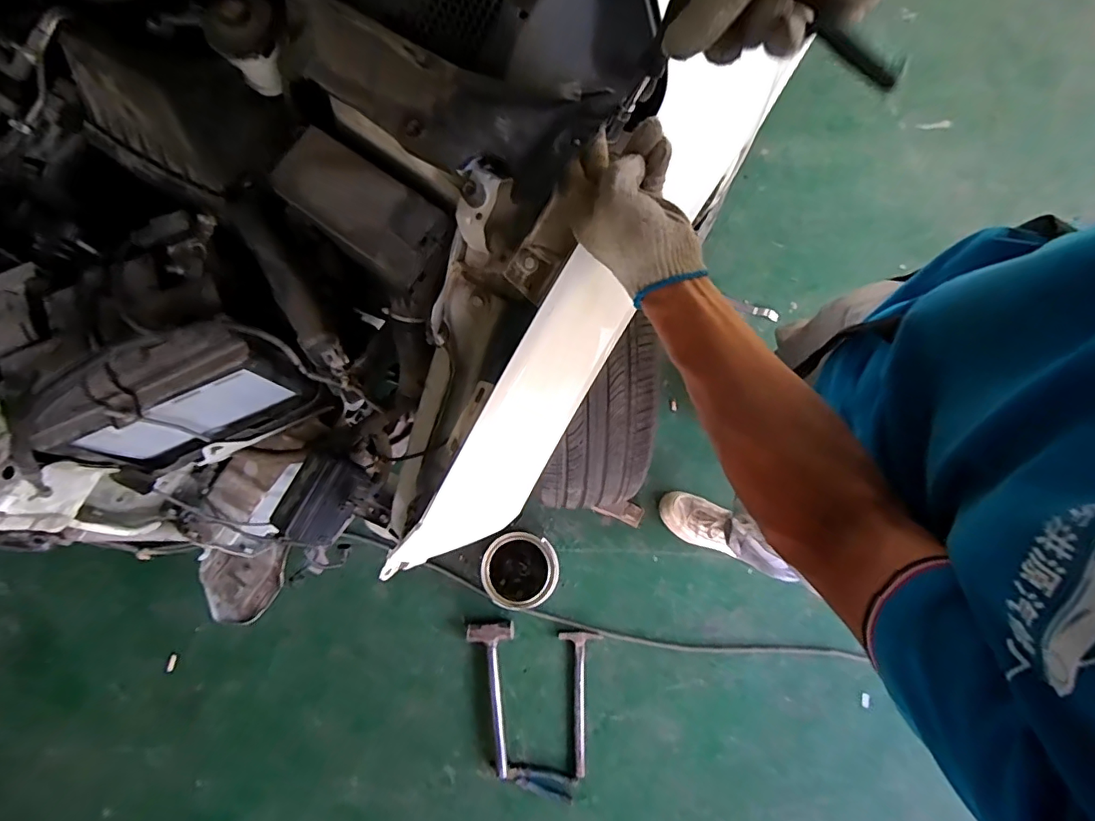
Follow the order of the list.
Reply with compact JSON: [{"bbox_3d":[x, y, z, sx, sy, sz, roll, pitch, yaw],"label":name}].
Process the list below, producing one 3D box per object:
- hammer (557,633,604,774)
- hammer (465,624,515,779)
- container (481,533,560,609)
[{"bbox_3d":[0.075,0.679,1.211,0.092,0.028,0.298,1,77,2],"label":"hammer"},{"bbox_3d":[-0.118,0.669,1.212,0.110,0.036,0.325,-8,76,0],"label":"hammer"},{"bbox_3d":[-0.061,0.372,1.217,0.166,0.152,0.157,0,77,2],"label":"container"}]

